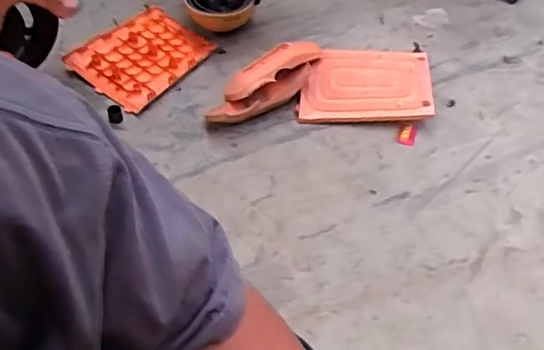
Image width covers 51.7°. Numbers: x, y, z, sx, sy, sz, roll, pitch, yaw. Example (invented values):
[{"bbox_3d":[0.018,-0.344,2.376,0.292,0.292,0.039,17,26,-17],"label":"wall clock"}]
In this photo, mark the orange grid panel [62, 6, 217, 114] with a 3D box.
[{"bbox_3d":[-0.336,-0.308,1.446,0.249,0.034,0.302,37,58,9],"label":"orange grid panel"}]

